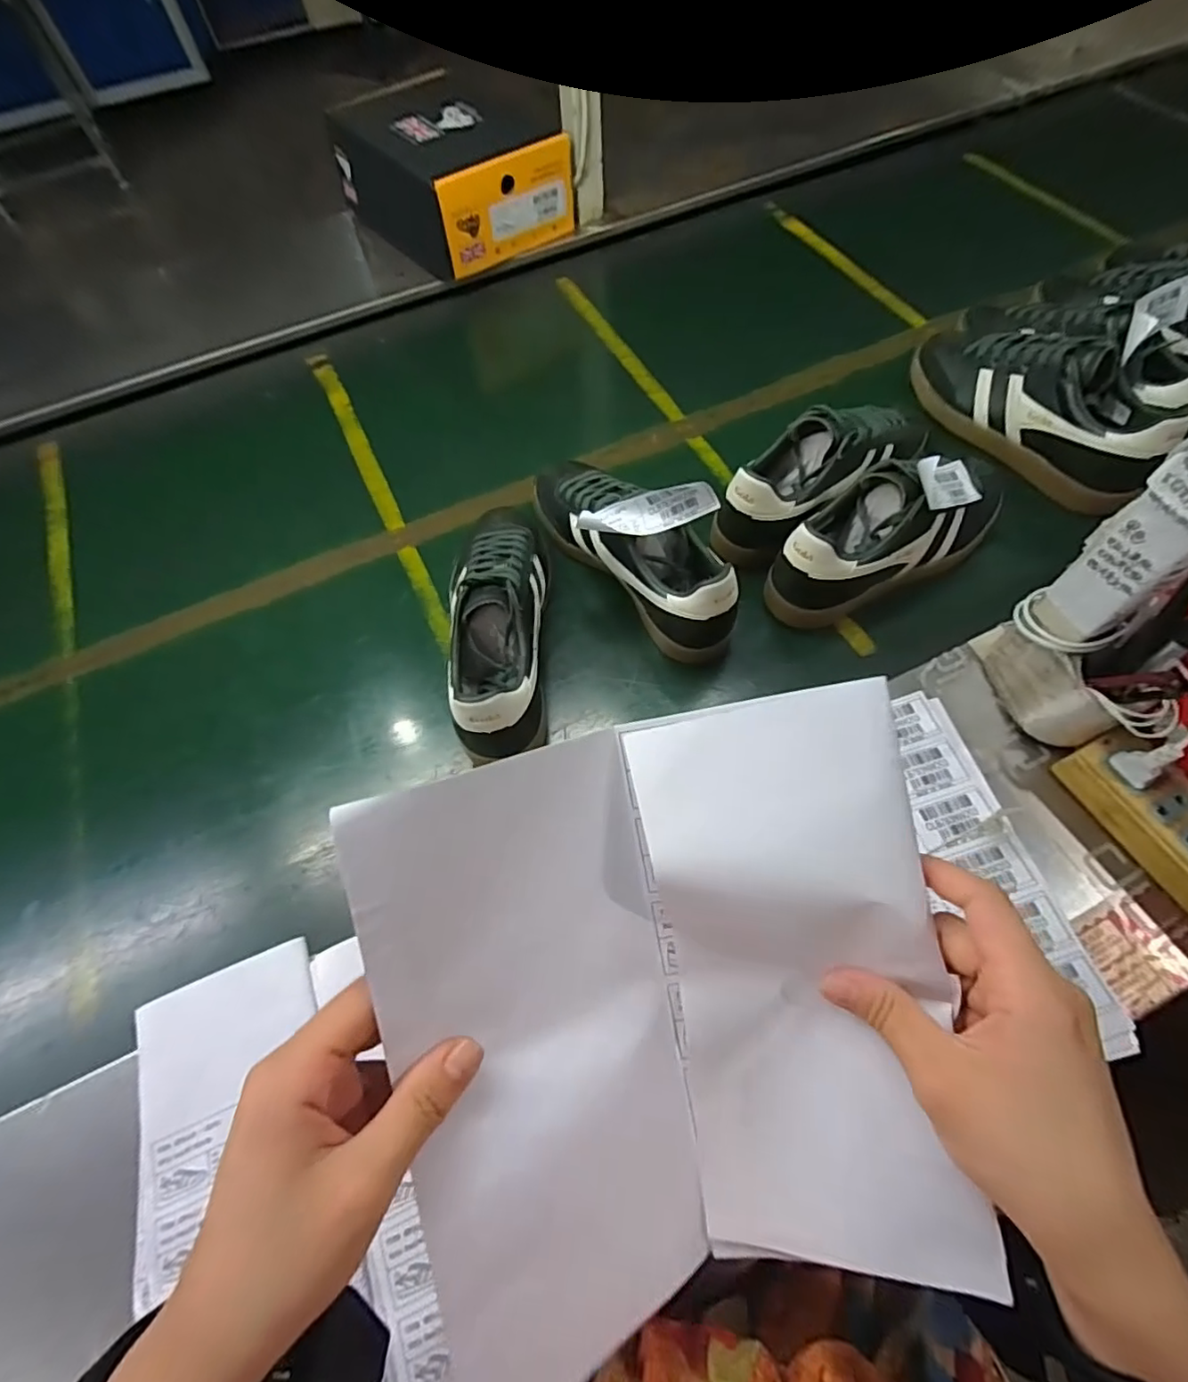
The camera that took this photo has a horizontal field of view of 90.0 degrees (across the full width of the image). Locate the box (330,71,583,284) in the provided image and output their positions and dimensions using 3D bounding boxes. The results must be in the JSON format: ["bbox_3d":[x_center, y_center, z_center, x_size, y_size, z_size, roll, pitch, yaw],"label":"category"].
[{"bbox_3d":[-0.203,-0.721,0.823,0.224,0.116,0.286,-38,68,-9],"label":"box"}]

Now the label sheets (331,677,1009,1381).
[{"bbox_3d":[0.036,0.137,0.251,0.222,0.047,0.243,-11,94,-9],"label":"label sheets"}]

